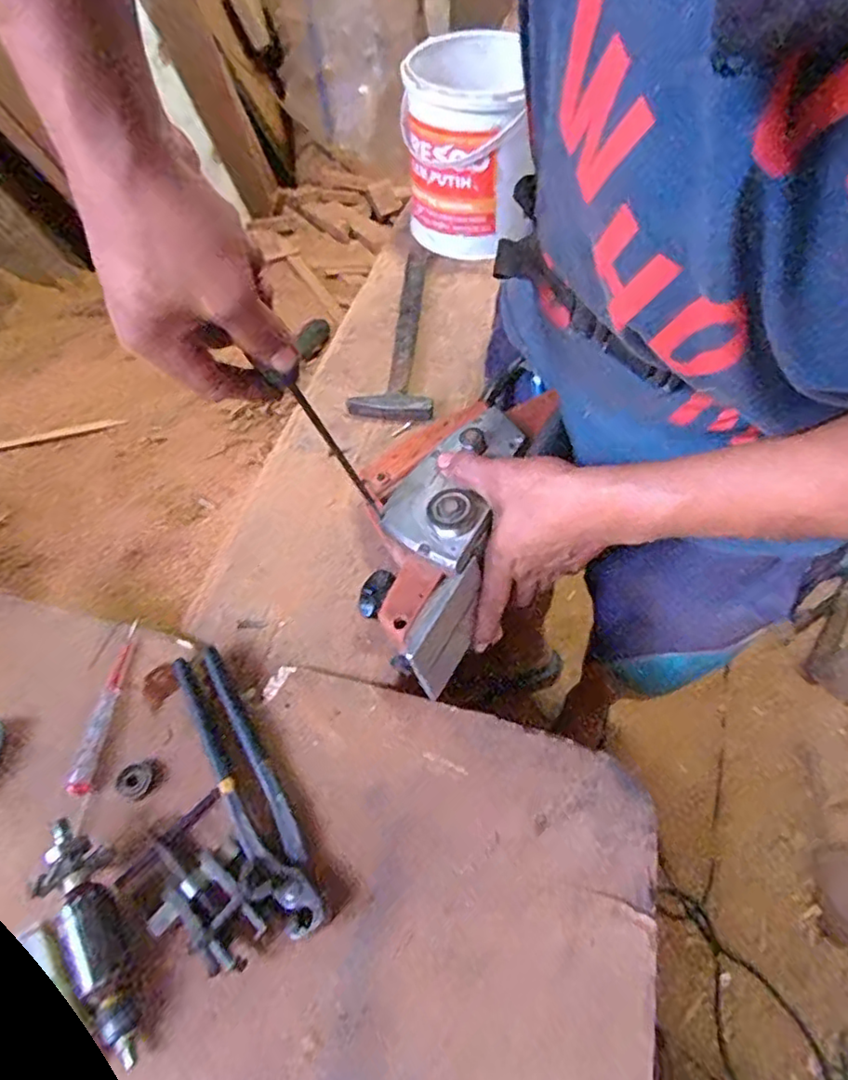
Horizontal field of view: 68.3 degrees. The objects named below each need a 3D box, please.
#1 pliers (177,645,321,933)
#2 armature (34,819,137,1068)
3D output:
[{"bbox_3d":[-0.128,0.165,0.441,0.038,0.017,0.220,-28,58,-17],"label":"pliers"},{"bbox_3d":[-0.201,0.240,0.381,0.035,0.045,0.135,-29,59,-18],"label":"armature"}]

